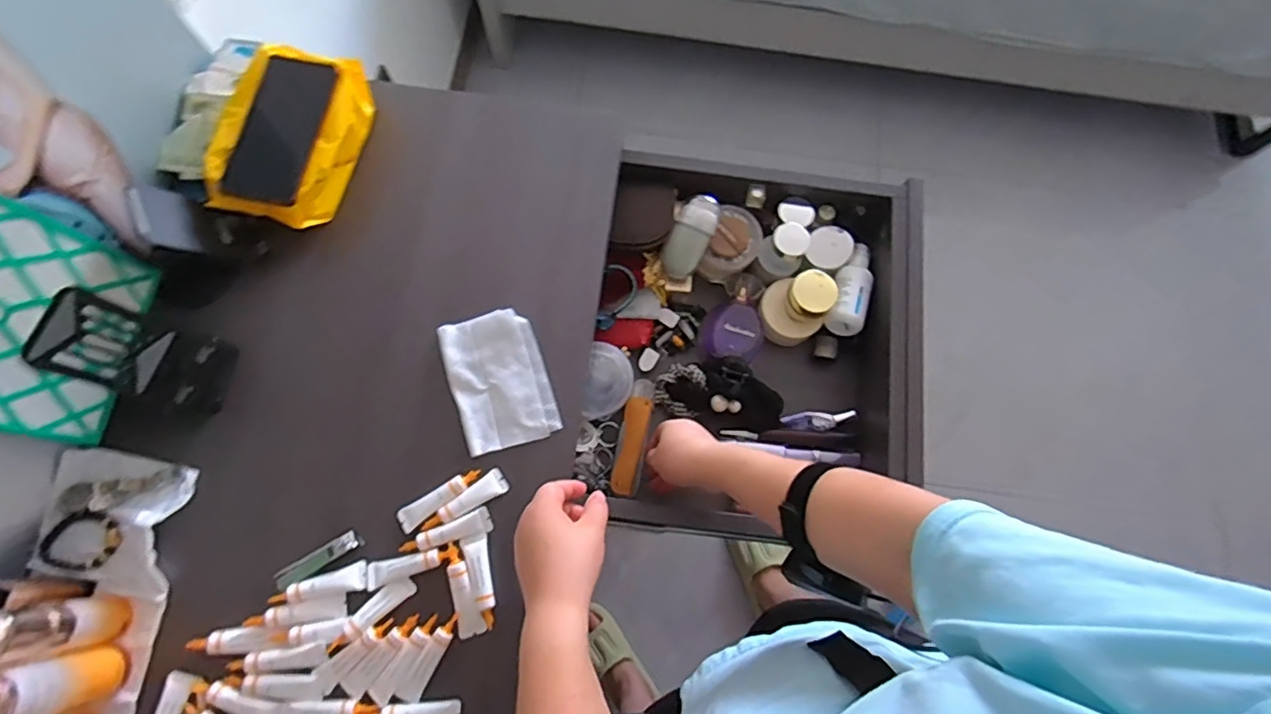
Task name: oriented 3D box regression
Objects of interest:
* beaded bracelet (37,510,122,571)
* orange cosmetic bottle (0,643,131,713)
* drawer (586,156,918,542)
[{"bbox_3d":[-0.505,0.167,0.550,0.070,0.020,0.051,-2,75,-2],"label":"beaded bracelet"},{"bbox_3d":[-0.455,0.250,0.444,0.048,0.160,0.044,-13,76,-6],"label":"orange cosmetic bottle"},{"bbox_3d":[0.142,-0.021,0.707,0.363,0.104,0.391,9,75,0],"label":"drawer"}]

